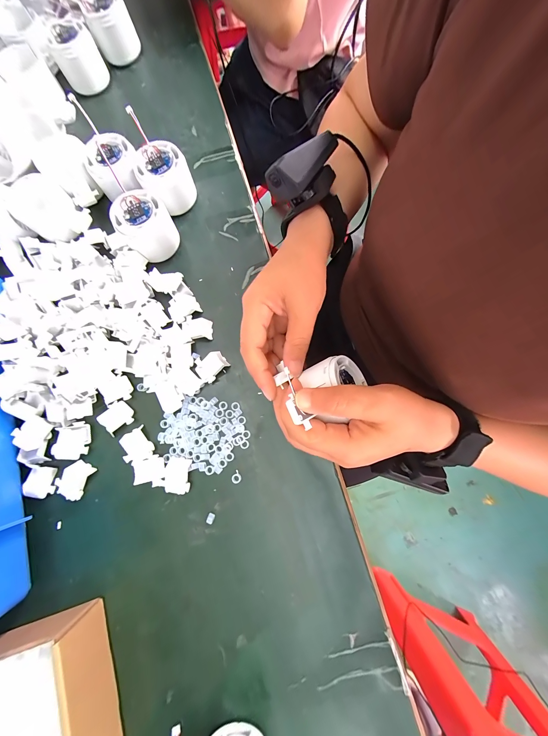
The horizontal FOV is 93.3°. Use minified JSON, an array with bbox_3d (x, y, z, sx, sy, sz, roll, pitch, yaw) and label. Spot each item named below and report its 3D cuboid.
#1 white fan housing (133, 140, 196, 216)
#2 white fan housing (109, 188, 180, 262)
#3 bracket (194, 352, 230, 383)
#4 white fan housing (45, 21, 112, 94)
[{"bbox_3d":[-0.129,-0.223,0.313,0.057,0.053,0.069,-32,79,-6],"label":"white fan housing"},{"bbox_3d":[-0.144,-0.159,0.297,0.056,0.050,0.055,0,78,0],"label":"white fan housing"},{"bbox_3d":[-0.069,-0.003,0.281,0.033,0.011,0.029,-42,81,-8],"label":"bracket"},{"bbox_3d":[-0.279,-0.441,0.369,0.061,0.055,0.047,-24,79,-5],"label":"white fan housing"}]

